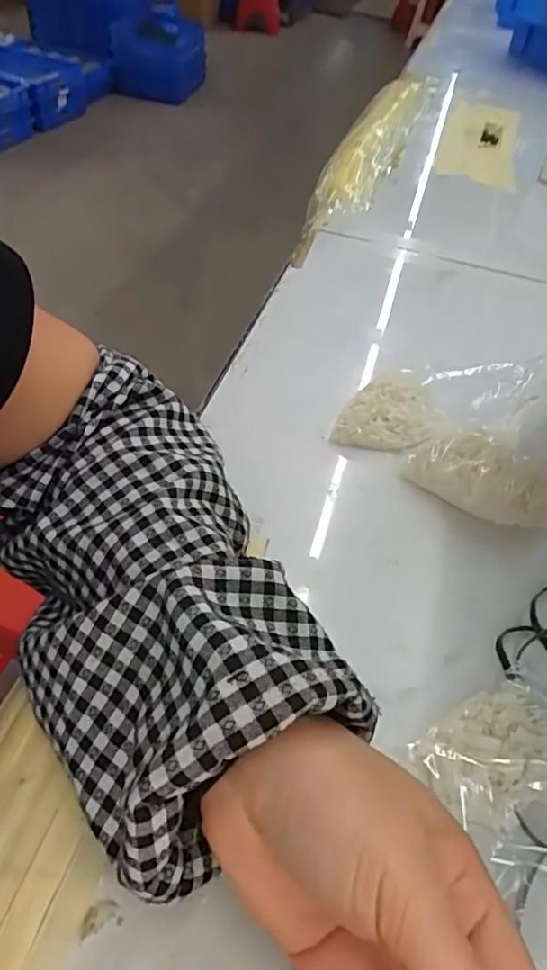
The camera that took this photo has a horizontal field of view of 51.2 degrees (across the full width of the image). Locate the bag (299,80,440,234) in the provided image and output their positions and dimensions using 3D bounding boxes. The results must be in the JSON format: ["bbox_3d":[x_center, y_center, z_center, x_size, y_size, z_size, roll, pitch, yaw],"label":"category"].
[{"bbox_3d":[0.149,-0.488,0.786,0.087,0.027,0.593,17,49,7],"label":"bag"}]

